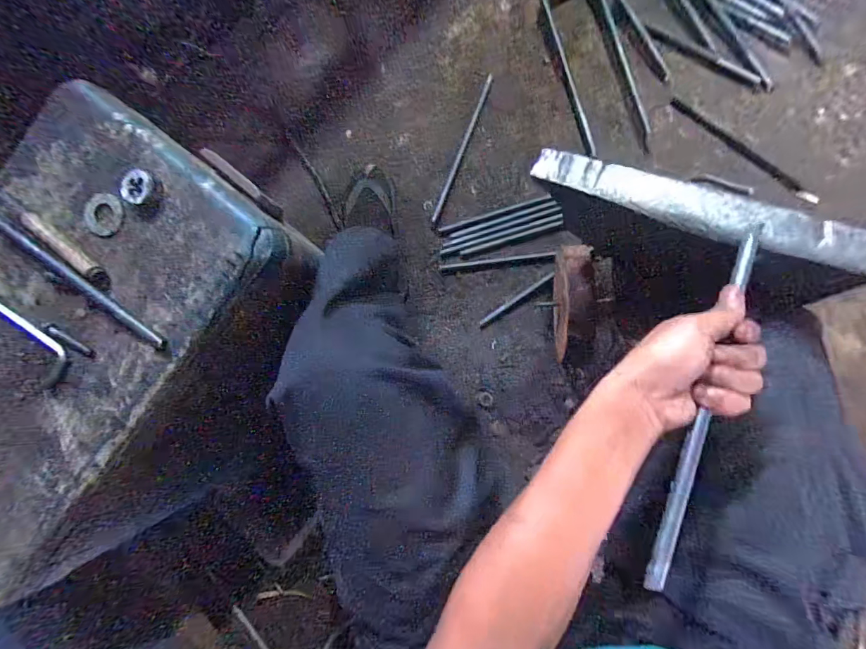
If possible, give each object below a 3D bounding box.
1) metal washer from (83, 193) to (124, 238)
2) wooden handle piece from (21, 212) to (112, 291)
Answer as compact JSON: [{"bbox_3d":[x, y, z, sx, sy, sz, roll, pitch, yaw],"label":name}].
[{"bbox_3d":[-0.338,-0.113,0.408,0.041,0.007,0.041,-1,84,7],"label":"metal washer"},{"bbox_3d":[-0.367,-0.075,0.400,0.115,0.016,0.015,41,90,11],"label":"wooden handle piece"}]

